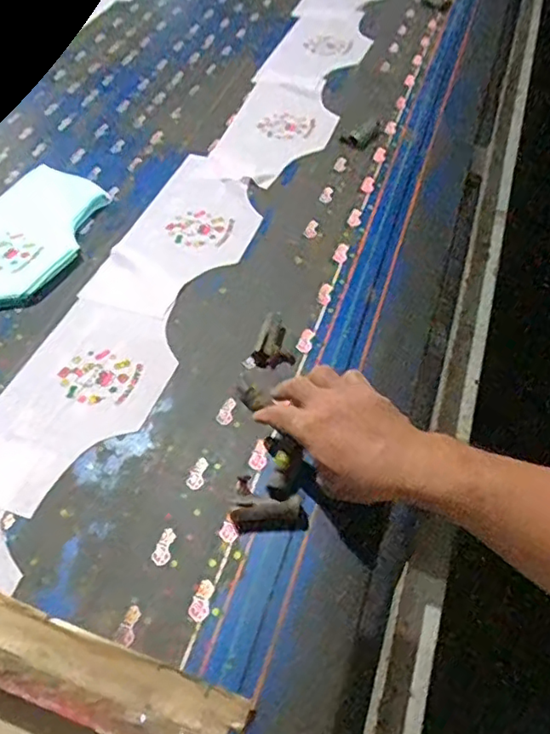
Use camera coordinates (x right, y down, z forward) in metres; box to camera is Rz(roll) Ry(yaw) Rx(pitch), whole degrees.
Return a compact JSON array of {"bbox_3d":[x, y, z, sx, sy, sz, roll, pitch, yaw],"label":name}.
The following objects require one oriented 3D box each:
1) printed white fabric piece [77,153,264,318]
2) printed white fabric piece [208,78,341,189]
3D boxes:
[{"bbox_3d":[-0.114,-0.182,0.789,0.163,0.005,0.307,14,54,15],"label":"printed white fabric piece"},{"bbox_3d":[0.007,-0.380,0.932,0.167,0.007,0.289,11,53,13],"label":"printed white fabric piece"}]

